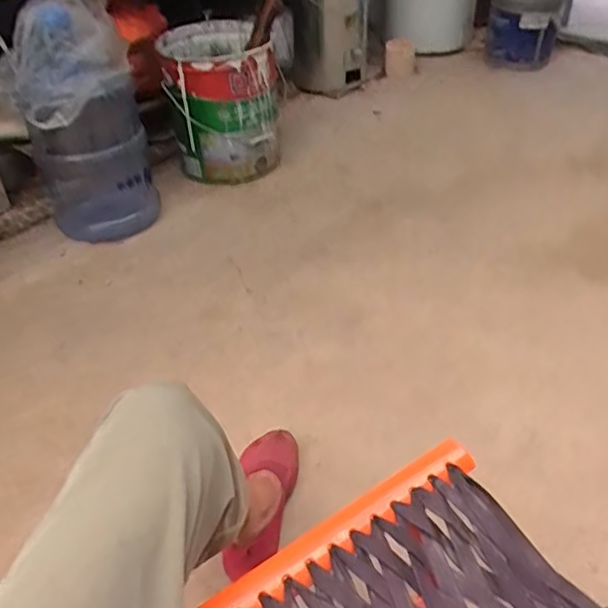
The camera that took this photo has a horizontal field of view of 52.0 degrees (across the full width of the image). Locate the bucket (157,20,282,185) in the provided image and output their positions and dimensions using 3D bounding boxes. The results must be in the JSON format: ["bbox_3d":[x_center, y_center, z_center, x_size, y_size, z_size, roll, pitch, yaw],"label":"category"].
[{"bbox_3d":[-0.195,-0.498,1.550,0.265,0.297,0.278,-3,40,2],"label":"bucket"}]

